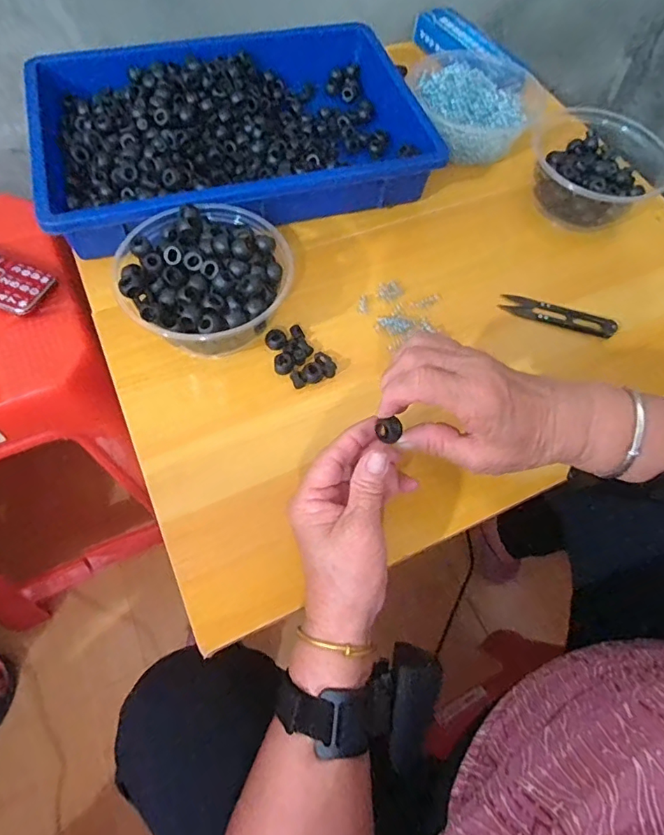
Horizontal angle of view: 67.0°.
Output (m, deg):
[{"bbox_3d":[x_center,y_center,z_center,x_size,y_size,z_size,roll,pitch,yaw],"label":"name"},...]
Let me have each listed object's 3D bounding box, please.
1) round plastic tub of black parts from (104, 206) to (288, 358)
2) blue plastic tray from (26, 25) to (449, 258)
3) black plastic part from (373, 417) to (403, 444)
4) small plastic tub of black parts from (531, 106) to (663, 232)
[{"bbox_3d":[-0.103,-0.105,0.405,0.126,0.063,0.127,2,62,-3],"label":"round plastic tub of black parts"},{"bbox_3d":[-0.097,-0.281,0.500,0.359,0.058,0.247,-16,65,-12],"label":"blue plastic tray"},{"bbox_3d":[0.037,0.007,0.316,0.015,0.010,0.016,31,65,12],"label":"black plastic part"},{"bbox_3d":[0.258,-0.245,0.499,0.130,0.057,0.131,2,62,-3],"label":"small plastic tub of black parts"}]

